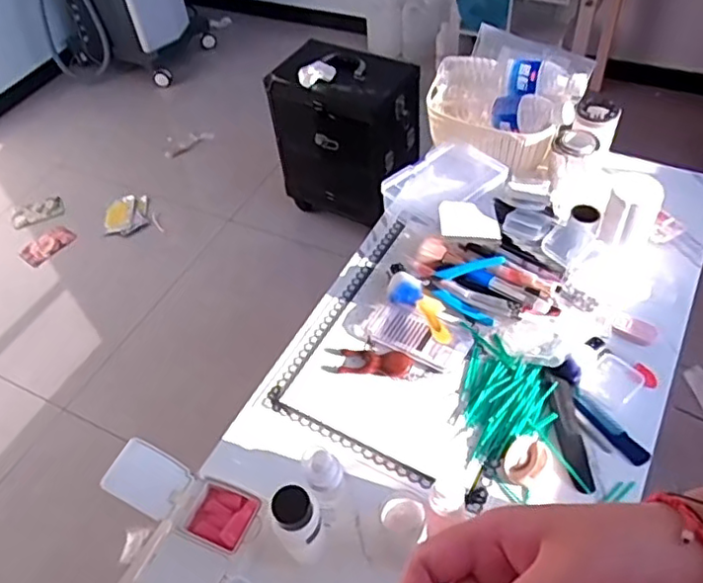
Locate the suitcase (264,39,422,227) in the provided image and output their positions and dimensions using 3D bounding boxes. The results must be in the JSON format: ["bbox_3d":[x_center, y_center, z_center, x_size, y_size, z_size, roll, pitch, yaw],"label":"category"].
[{"bbox_3d":[-0.012,-0.440,1.875,0.387,0.476,0.240,21,55,22],"label":"suitcase"}]

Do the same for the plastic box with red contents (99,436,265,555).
[{"bbox_3d":[-0.176,0.219,0.670,0.170,0.043,0.065,16,54,19],"label":"plastic box with red contents"}]

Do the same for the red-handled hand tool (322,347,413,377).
[{"bbox_3d":[0.020,0.087,0.797,0.110,0.020,0.038,8,48,8],"label":"red-handled hand tool"}]

